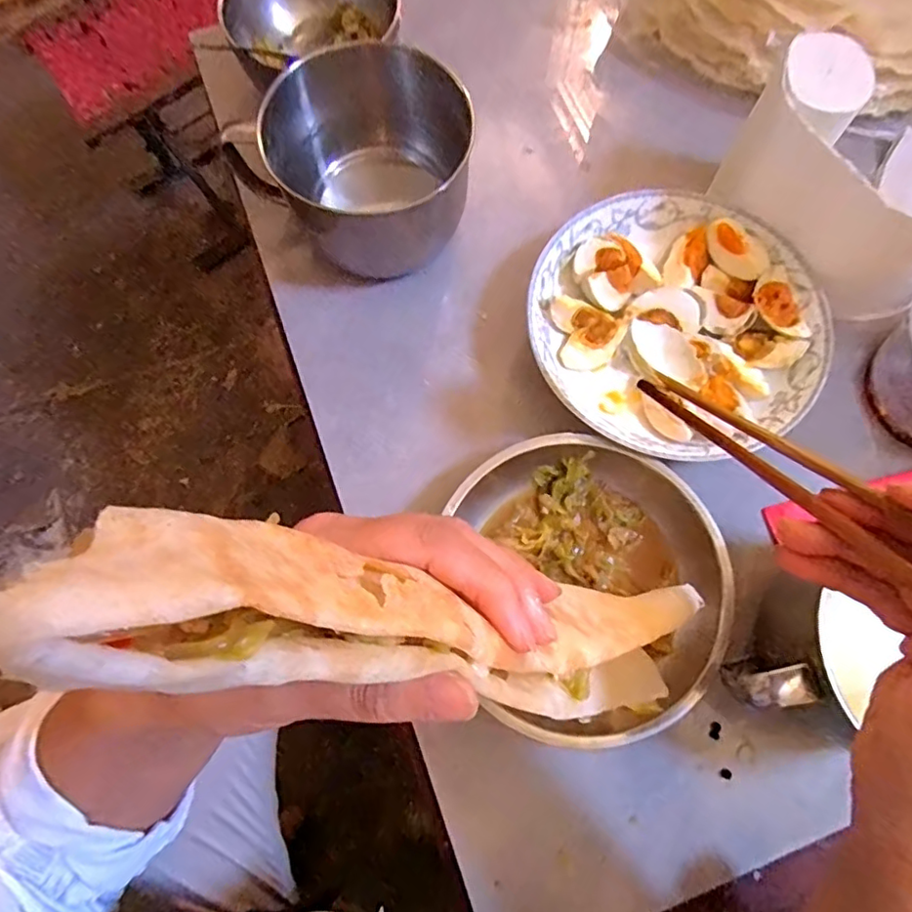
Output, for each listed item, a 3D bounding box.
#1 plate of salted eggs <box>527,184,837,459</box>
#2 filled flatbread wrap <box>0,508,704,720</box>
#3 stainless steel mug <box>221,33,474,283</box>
[{"bbox_3d":[0.161,-0.100,0.425,0.205,0.033,0.208,0,74,2],"label":"plate of salted eggs"},{"bbox_3d":[0.008,0.057,0.181,0.028,0.261,0.048,-5,69,41],"label":"filled flatbread wrap"},{"bbox_3d":[-0.069,-0.216,0.426,0.151,0.116,0.124,40,79,12],"label":"stainless steel mug"}]

